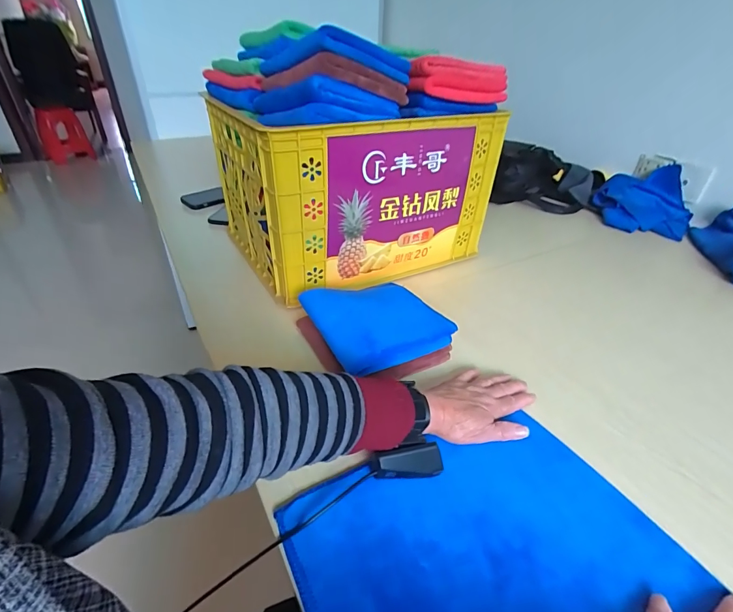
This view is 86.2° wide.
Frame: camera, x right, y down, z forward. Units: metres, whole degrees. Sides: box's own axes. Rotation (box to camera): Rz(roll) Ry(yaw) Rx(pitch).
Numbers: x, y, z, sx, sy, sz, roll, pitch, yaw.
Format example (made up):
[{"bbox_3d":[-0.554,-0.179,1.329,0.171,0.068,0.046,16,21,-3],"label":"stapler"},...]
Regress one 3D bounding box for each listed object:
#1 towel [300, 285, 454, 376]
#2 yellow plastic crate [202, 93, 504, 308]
[{"bbox_3d":[0.010,0.017,0.563,0.161,0.034,0.164,-17,39,-26],"label":"towel"},{"bbox_3d":[-0.033,-0.247,0.788,0.442,0.271,0.342,-19,40,-28],"label":"yellow plastic crate"}]

